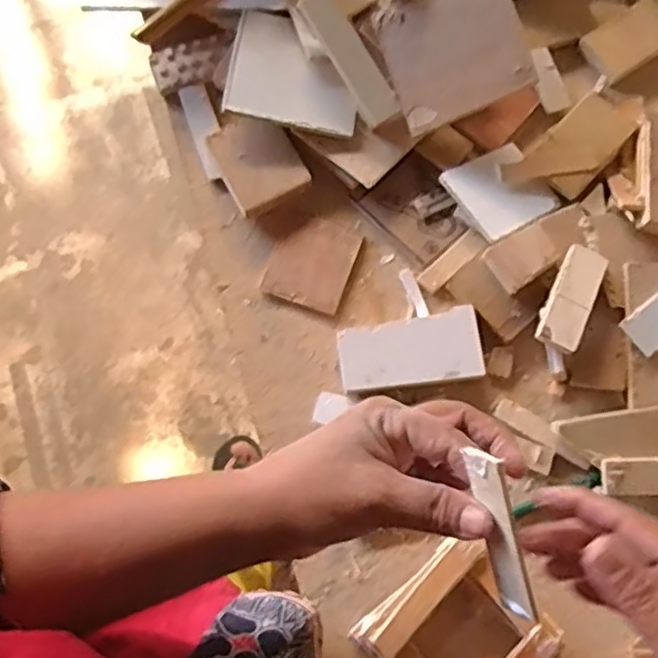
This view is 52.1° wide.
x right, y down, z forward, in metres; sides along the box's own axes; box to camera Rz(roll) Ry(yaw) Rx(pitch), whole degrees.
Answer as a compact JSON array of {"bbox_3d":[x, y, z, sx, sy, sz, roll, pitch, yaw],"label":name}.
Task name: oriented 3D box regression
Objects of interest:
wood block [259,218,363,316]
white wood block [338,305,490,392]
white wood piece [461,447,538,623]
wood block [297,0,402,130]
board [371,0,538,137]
[{"bbox_3d":[-0.012,-0.051,0.524,0.061,0.007,0.071,19,74,8],"label":"wood block"},{"bbox_3d":[0.060,0.018,0.494,0.102,0.019,0.050,-10,73,-1],"label":"white wood block"},{"bbox_3d":[0.080,0.097,0.311,0.020,0.005,0.081,-12,99,41],"label":"white wood piece"},{"bbox_3d":[0.017,-0.210,0.521,0.029,0.012,0.108,-35,98,-9],"label":"wood block"},{"bbox_3d":[0.092,-0.212,0.509,0.098,0.008,0.099,-19,88,23],"label":"board"}]

